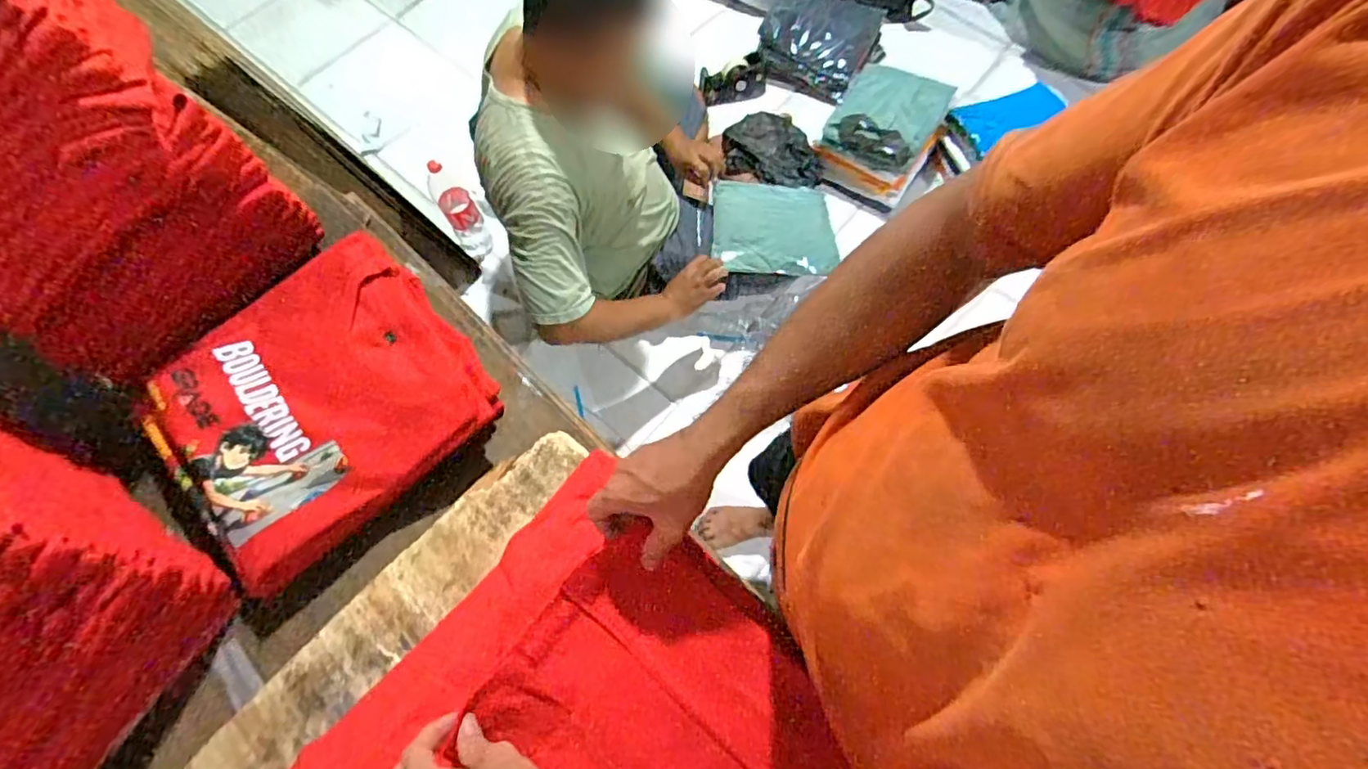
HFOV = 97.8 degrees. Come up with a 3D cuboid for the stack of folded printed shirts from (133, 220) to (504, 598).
[{"bbox_3d":[-0.371,0.016,0.612,0.299,0.067,0.266,-36,73,-12],"label":"stack of folded printed shirts"}]

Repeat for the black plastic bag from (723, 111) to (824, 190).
[{"bbox_3d":[0.252,-0.645,1.647,0.280,0.062,0.171,14,109,2],"label":"black plastic bag"}]

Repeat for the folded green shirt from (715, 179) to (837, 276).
[{"bbox_3d":[0.219,-0.375,1.413,0.300,0.034,0.228,3,79,-9],"label":"folded green shirt"}]

